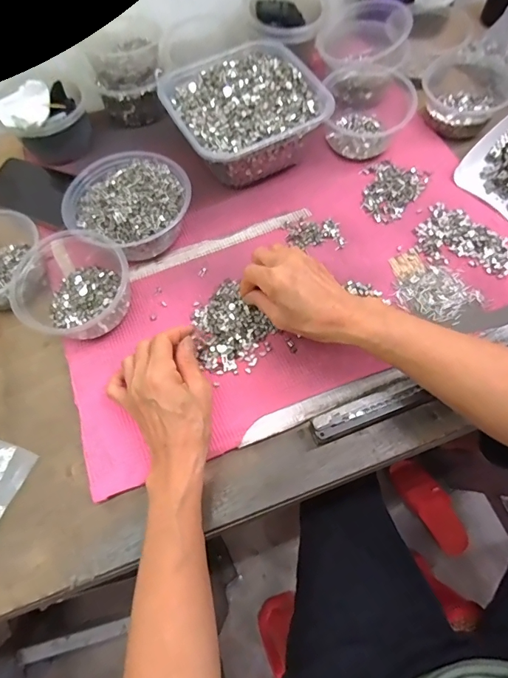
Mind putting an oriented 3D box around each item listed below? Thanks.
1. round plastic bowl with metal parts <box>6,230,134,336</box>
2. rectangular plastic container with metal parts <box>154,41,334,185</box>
[{"bbox_3d":[-0.198,-0.055,0.438,0.134,0.060,0.114,16,68,10],"label":"round plastic bowl with metal parts"},{"bbox_3d":[-0.018,-0.284,0.526,0.173,0.066,0.186,-29,66,-11],"label":"rectangular plastic container with metal parts"}]

